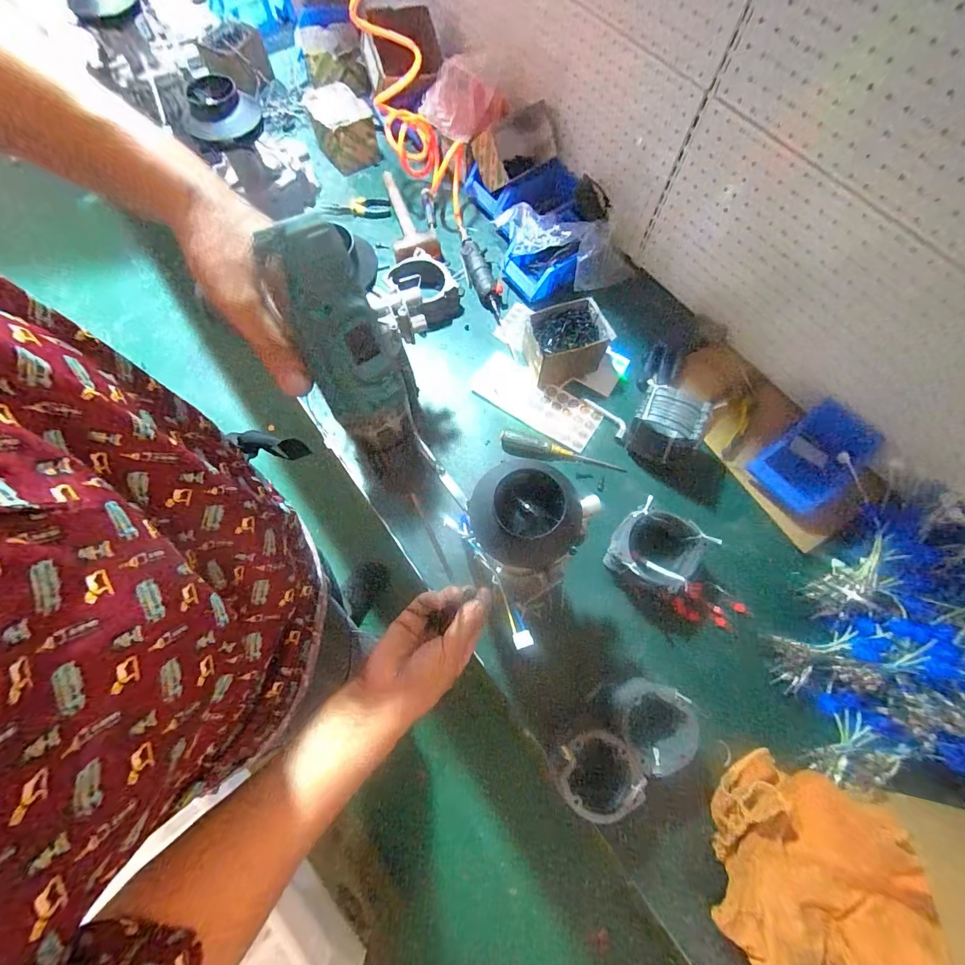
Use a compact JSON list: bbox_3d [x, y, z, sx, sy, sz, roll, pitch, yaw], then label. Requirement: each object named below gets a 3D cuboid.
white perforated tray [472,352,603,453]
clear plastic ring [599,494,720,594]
[{"bbox_3d":[0.103,-0.161,0.804,0.253,0.009,0.111,34,73,10],"label":"white perforated tray"},{"bbox_3d":[0.273,0.108,0.659,0.128,0.071,0.114,30,72,8],"label":"clear plastic ring"}]

